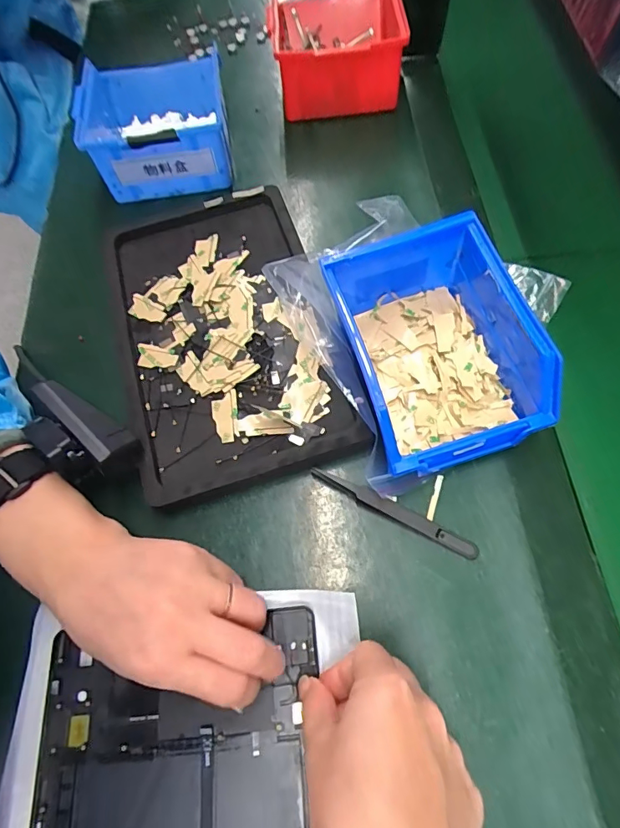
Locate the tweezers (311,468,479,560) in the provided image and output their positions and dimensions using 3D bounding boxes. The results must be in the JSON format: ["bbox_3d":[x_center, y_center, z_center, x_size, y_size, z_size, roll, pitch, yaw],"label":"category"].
[{"bbox_3d":[0.053,0.062,0.297,0.112,0.014,0.011,24,68,12],"label":"tweezers"}]

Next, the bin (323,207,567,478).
[{"bbox_3d":[0.086,-0.043,0.307,0.122,0.072,0.142,-16,65,-6],"label":"bin"}]

